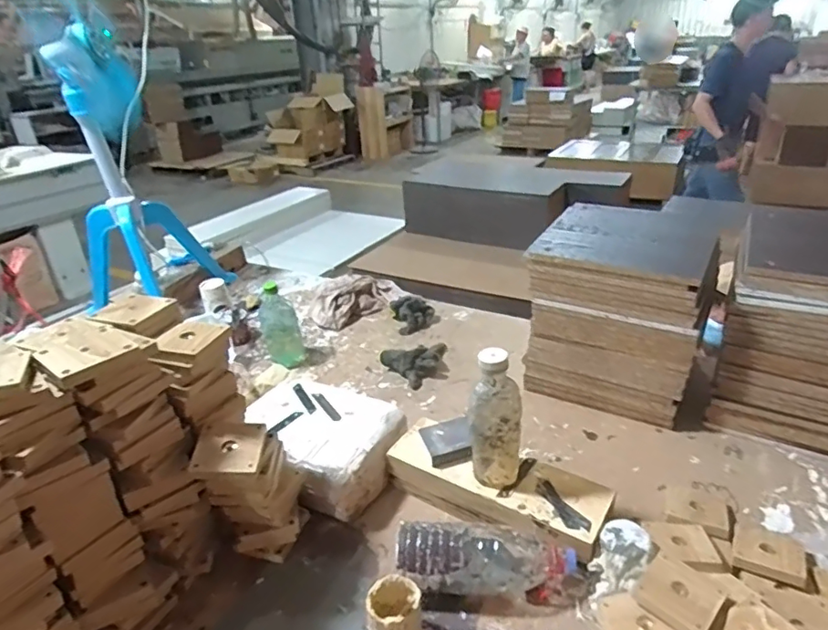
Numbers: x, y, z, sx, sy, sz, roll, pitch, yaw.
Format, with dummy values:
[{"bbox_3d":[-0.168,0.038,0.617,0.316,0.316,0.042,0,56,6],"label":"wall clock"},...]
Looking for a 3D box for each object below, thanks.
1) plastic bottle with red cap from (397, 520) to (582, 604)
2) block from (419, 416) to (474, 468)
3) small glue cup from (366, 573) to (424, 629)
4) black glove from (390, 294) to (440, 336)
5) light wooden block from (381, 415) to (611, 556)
[{"bbox_3d":[0.096,0.329,0.719,0.231,0.084,0.079,-2,28,3],"label":"plastic bottle with red cap"},{"bbox_3d":[0.054,0.203,0.864,0.082,0.025,0.074,-7,28,-7],"label":"block"},{"bbox_3d":[-0.023,0.371,0.658,0.068,0.078,0.075,-8,28,-8],"label":"small glue cup"},{"bbox_3d":[0.005,-0.006,1.360,0.109,0.062,0.077,-15,30,-21],"label":"black glove"},{"bbox_3d":[0.124,0.268,0.839,0.337,0.079,0.120,16,33,33],"label":"light wooden block"}]

